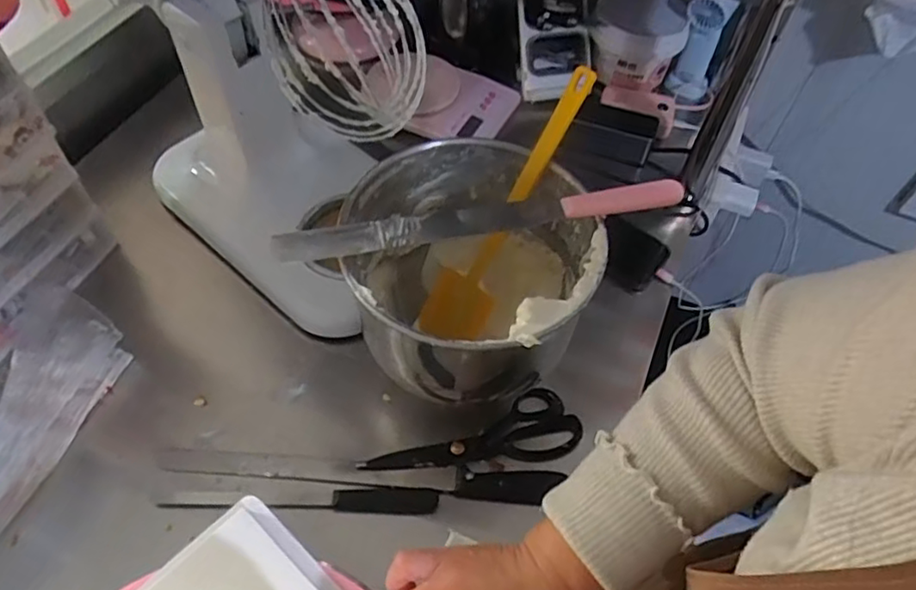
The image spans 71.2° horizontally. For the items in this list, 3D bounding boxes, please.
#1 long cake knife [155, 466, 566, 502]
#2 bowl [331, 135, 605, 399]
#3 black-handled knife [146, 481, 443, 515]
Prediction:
[{"bbox_3d":[-0.097,0.174,0.627,0.387,0.014,0.031,4,55,0],"label":"long cake knife"},{"bbox_3d":[0.013,-0.003,0.622,0.213,0.190,0.224,1,55,-2],"label":"bowl"},{"bbox_3d":[-0.156,0.193,0.613,0.268,0.009,0.025,3,55,-1],"label":"black-handled knife"}]

